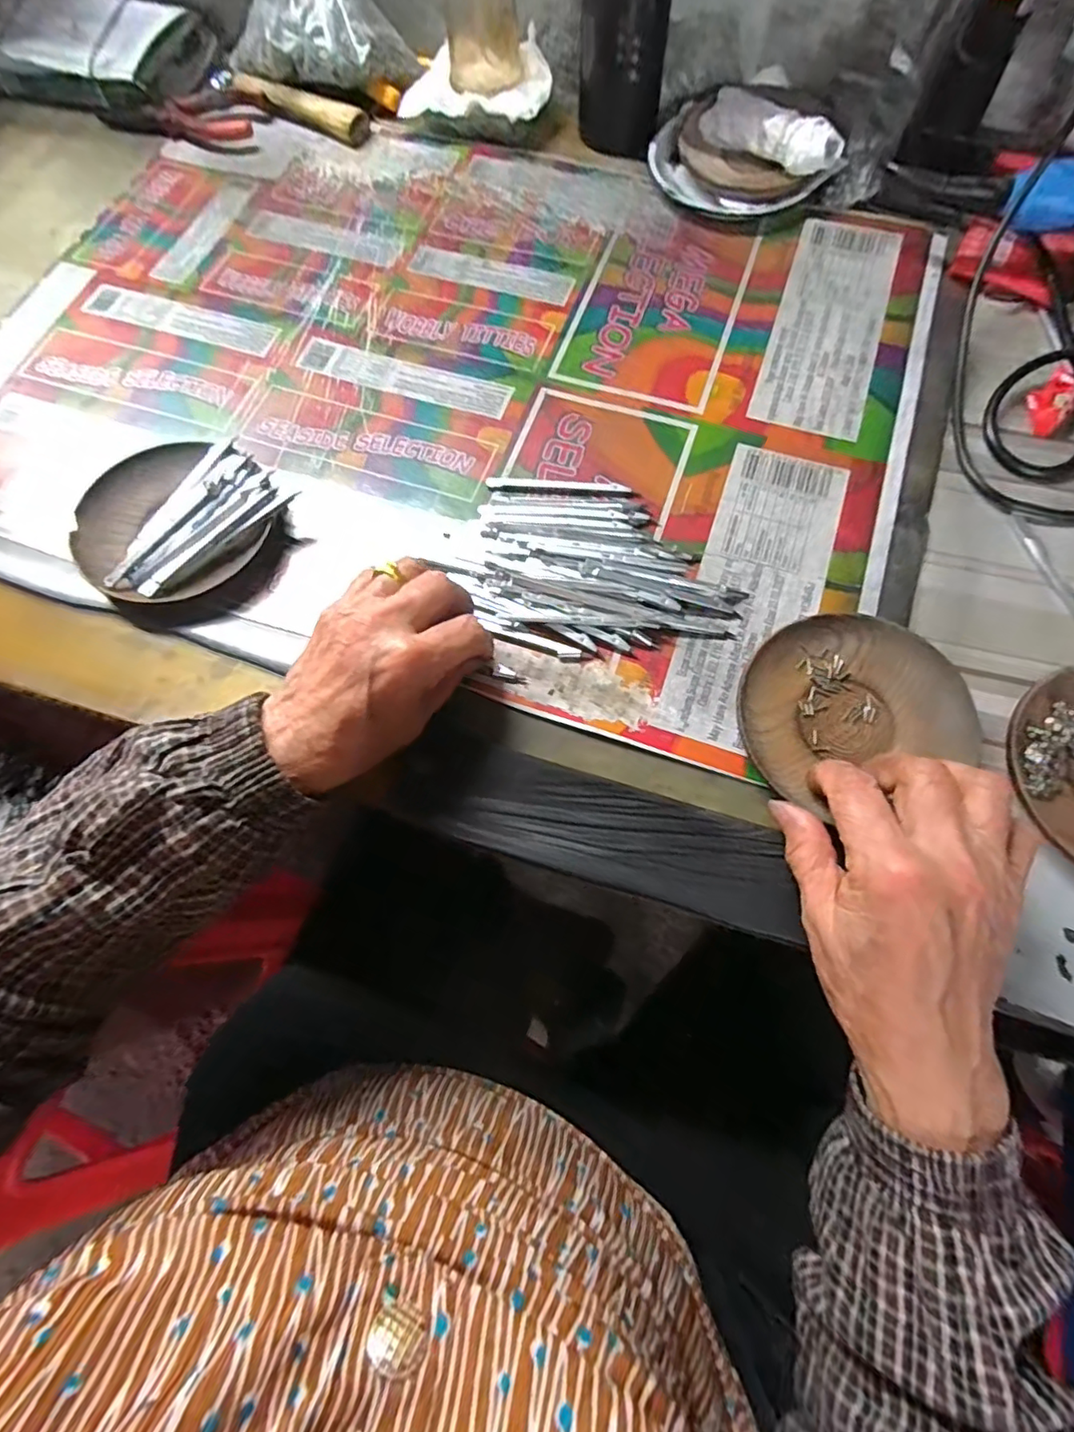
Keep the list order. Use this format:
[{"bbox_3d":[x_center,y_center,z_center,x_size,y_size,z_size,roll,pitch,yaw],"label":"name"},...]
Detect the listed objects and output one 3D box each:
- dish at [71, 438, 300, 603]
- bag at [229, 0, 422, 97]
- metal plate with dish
[{"bbox_3d":[-0.217,-0.119,0.355,0.108,0.020,0.113,0,71,1],"label":"dish"},{"bbox_3d":[-0.180,-0.571,0.463,0.147,0.120,0.075,-9,71,-2],"label":"bag"},{"bbox_3d":[0.158,-0.446,0.453,0.134,0.044,0.126,0,71,1],"label":"metal plate with dish"}]

